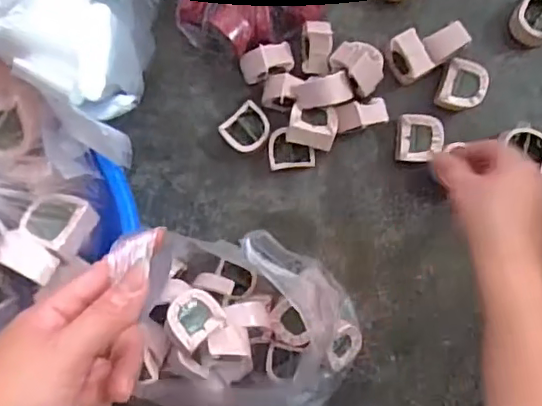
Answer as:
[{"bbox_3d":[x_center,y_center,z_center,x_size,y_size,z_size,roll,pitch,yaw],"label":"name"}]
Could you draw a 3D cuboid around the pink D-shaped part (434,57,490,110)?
[{"bbox_3d":[0.193,-0.116,0.585,0.042,0.034,0.052,23,91,2],"label":"pink D-shaped part"}]

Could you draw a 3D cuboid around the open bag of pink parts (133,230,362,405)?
[{"bbox_3d":[-0.015,0.122,0.542,0.196,0.138,0.155,19,91,2],"label":"open bag of pink parts"}]

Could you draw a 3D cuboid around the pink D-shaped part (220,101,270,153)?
[{"bbox_3d":[-0.023,-0.074,0.598,0.047,0.031,0.042,-41,89,2],"label":"pink D-shaped part"}]

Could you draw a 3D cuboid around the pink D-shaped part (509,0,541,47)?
[{"bbox_3d":[0.266,-0.184,0.579,0.046,0.029,0.045,37,92,1],"label":"pink D-shaped part"}]

